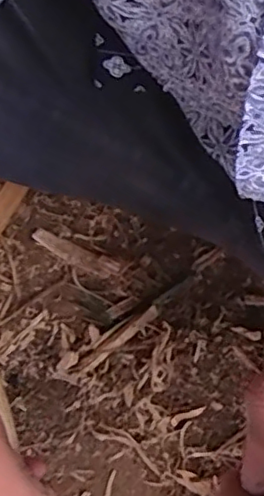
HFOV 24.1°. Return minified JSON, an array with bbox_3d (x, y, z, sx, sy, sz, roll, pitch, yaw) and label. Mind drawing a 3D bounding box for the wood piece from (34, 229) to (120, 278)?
[{"bbox_3d":[-0.043,0.003,0.484,0.074,0.014,0.018,23,54,19],"label":"wood piece"}]

